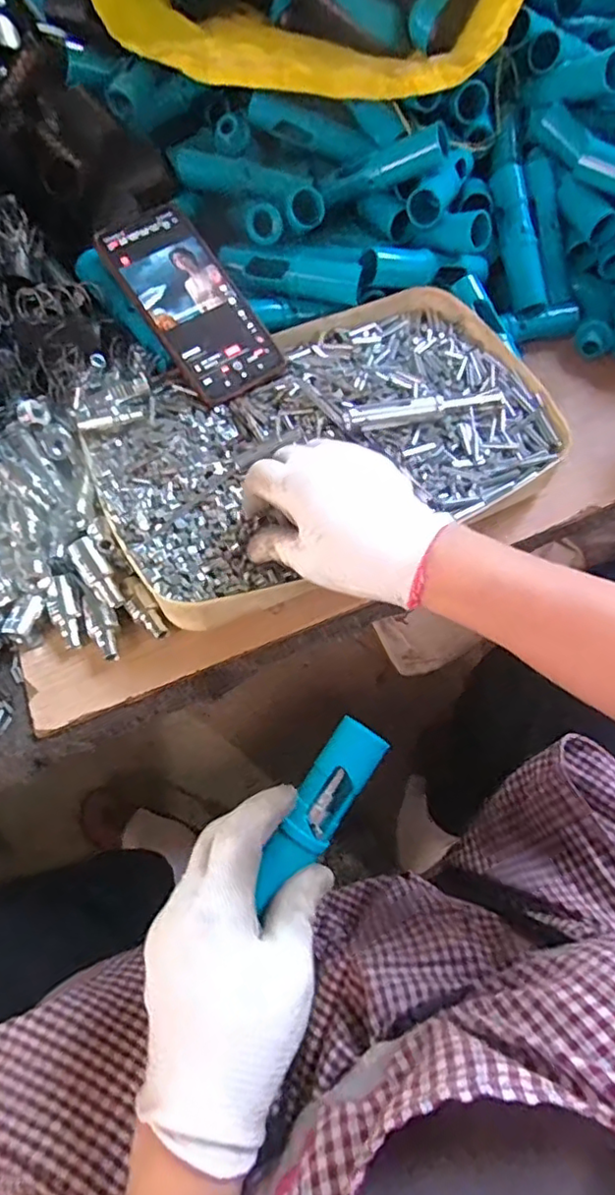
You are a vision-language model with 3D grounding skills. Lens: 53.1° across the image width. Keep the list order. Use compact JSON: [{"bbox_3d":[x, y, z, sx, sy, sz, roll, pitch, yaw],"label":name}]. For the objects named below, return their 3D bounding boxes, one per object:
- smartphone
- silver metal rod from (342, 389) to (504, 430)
[{"bbox_3d":[-0.092,-0.234,0.488,0.077,0.008,0.165,-34,87,-16],"label":"smartphone"},{"bbox_3d":[0.088,-0.144,0.461,0.134,0.018,0.018,-16,60,-22],"label":"silver metal rod"}]

